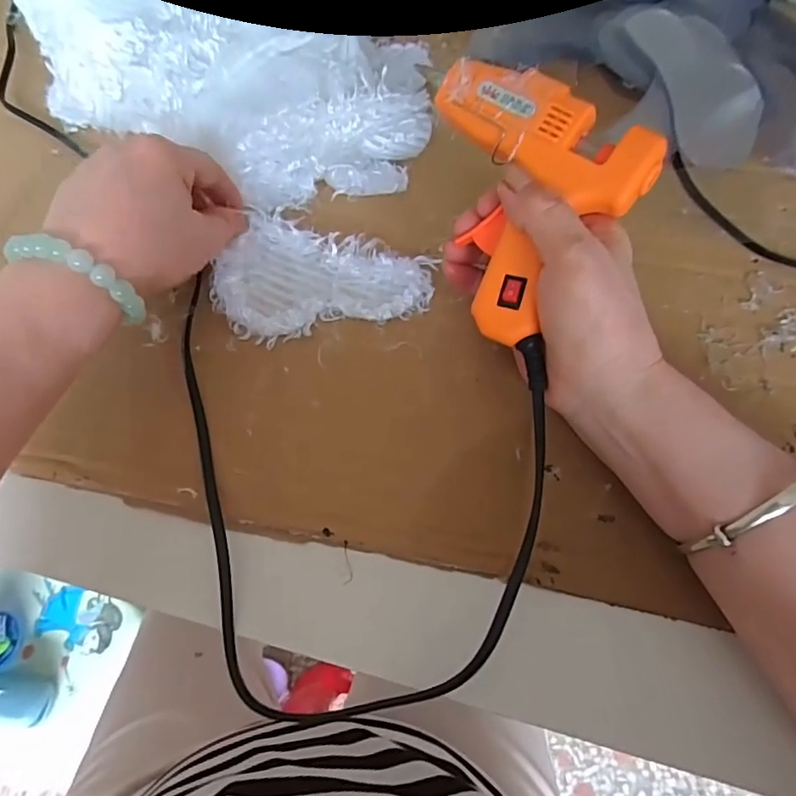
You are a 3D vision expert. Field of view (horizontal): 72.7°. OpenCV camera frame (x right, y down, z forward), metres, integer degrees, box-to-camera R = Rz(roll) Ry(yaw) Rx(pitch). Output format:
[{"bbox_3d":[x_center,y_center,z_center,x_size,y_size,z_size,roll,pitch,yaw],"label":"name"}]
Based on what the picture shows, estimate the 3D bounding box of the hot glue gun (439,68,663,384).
[{"bbox_3d":[0.077,-0.089,0.263,0.090,0.033,0.151,-8,88,20],"label":"hot glue gun"}]

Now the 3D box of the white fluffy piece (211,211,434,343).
[{"bbox_3d":[-0.046,-0.064,0.313,0.119,0.012,0.077,19,67,10],"label":"white fluffy piece"}]

